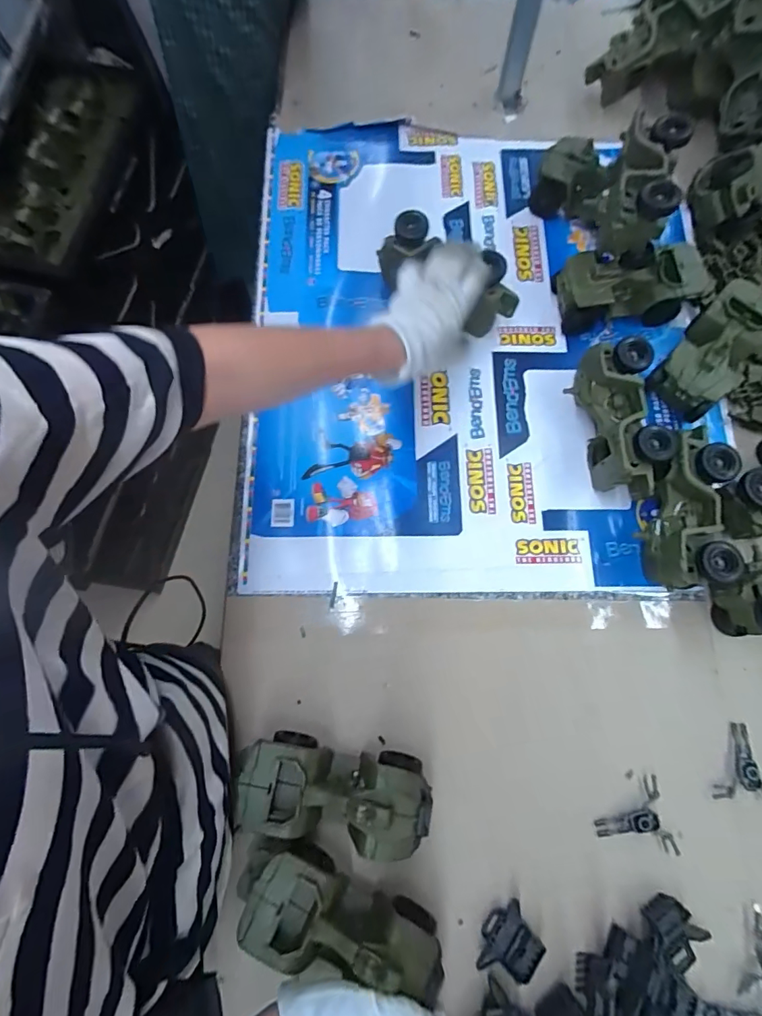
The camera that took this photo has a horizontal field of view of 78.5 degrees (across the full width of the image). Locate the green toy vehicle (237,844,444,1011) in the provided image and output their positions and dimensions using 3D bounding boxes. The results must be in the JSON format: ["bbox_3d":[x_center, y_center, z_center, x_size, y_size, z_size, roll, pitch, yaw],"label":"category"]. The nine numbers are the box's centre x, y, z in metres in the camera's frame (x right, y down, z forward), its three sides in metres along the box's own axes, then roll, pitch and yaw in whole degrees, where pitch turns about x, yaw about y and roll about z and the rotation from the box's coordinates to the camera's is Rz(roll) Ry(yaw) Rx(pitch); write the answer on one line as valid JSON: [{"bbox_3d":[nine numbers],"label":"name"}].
[{"bbox_3d":[-0.031,0.378,0.429,0.179,0.070,0.084,16,76,3],"label":"green toy vehicle"}]

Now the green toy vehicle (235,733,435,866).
[{"bbox_3d":[-0.046,0.285,0.469,0.190,0.076,0.085,10,76,3],"label":"green toy vehicle"}]

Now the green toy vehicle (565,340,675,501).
[{"bbox_3d":[0.283,-0.101,0.565,0.082,0.078,0.184,-5,75,-1],"label":"green toy vehicle"}]

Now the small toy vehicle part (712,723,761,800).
[{"bbox_3d":[0.396,0.275,0.502,0.071,0.011,0.075,5,75,2],"label":"small toy vehicle part"}]

